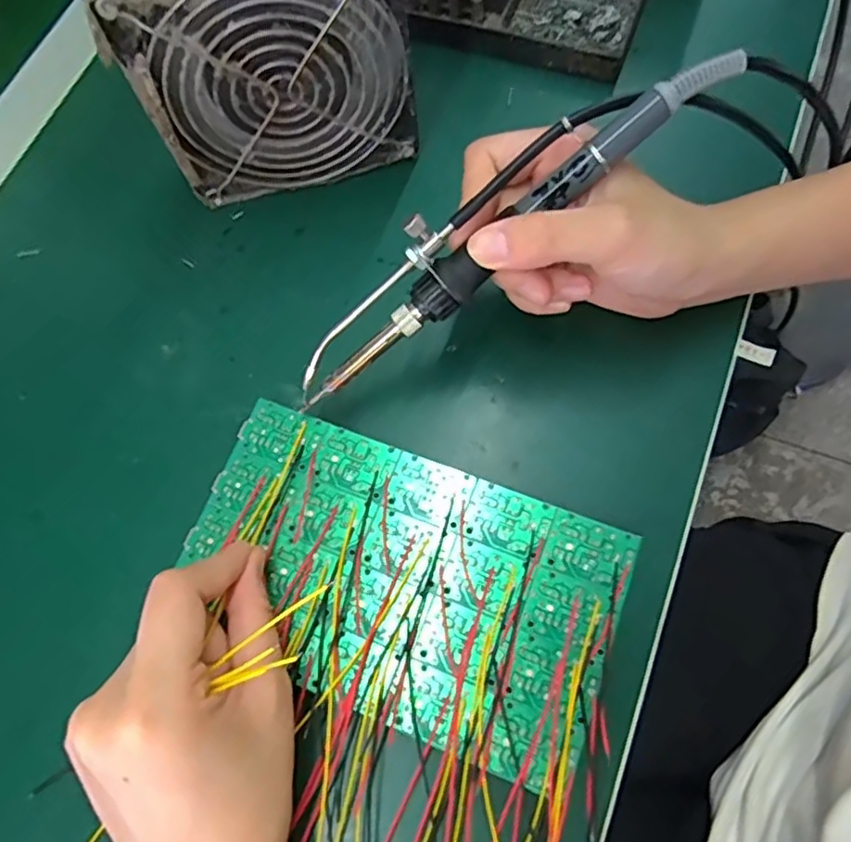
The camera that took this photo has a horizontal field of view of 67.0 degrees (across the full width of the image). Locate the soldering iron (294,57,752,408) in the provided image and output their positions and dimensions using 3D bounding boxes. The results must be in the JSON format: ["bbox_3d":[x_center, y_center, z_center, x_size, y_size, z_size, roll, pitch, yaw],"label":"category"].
[{"bbox_3d":[0.027,-0.077,0.250,0.201,0.031,0.025,-38,70,9],"label":"soldering iron"}]

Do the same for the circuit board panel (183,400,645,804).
[{"bbox_3d":[-0.012,0.064,0.265,0.171,0.014,0.099,20,73,11],"label":"circuit board panel"}]

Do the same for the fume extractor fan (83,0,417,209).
[{"bbox_3d":[-0.068,-0.163,0.294,0.118,0.122,0.040,-16,70,-1],"label":"fume extractor fan"}]

